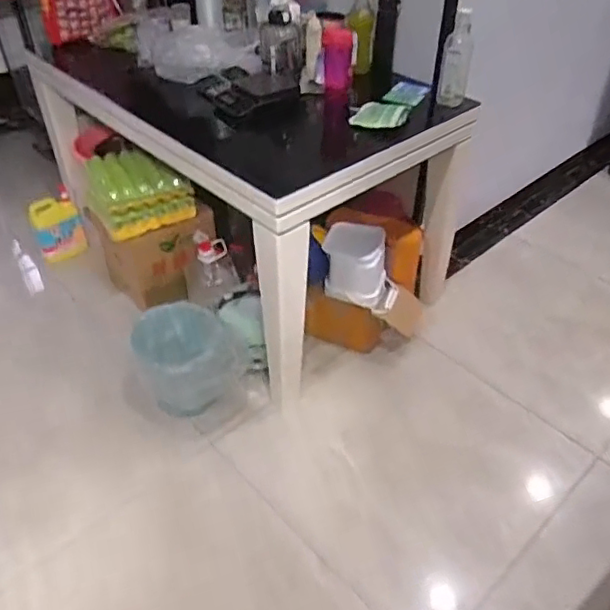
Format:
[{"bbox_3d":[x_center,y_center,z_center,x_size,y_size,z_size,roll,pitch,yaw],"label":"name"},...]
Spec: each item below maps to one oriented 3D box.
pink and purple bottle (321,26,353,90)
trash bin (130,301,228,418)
[{"bbox_3d":[0.090,-0.694,1.612,0.078,0.148,0.086,-2,41,-2],"label":"pink and purple bottle"},{"bbox_3d":[-0.345,0.165,1.651,0.267,0.258,0.236,-9,42,-10],"label":"trash bin"}]

